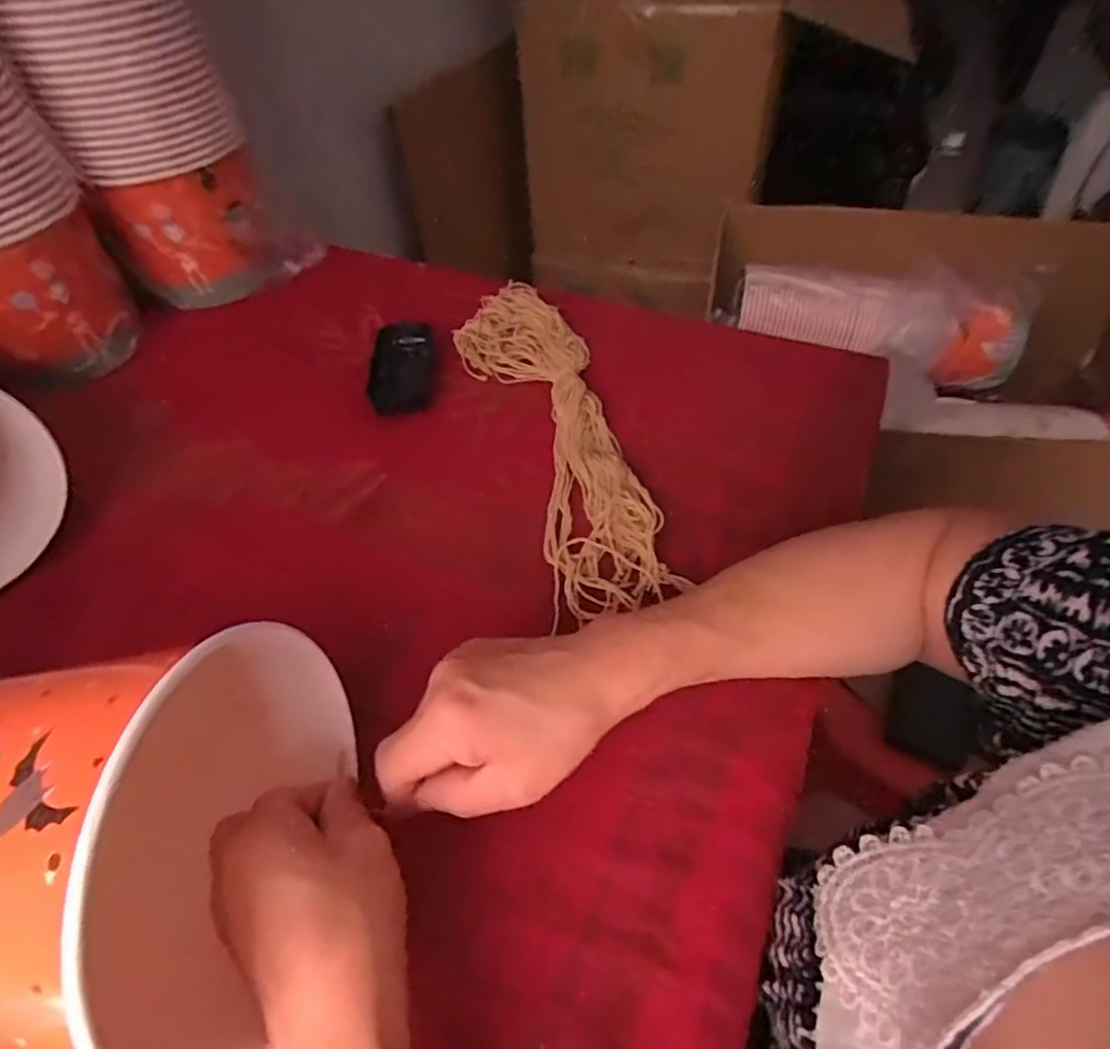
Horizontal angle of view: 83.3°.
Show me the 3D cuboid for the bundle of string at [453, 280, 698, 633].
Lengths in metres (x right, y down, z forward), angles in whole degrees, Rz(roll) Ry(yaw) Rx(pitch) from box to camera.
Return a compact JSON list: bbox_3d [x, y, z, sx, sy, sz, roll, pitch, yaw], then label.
[{"bbox_3d":[-0.006,-0.088,0.509,0.103,0.023,0.372,-12,51,-7],"label":"bundle of string"}]

